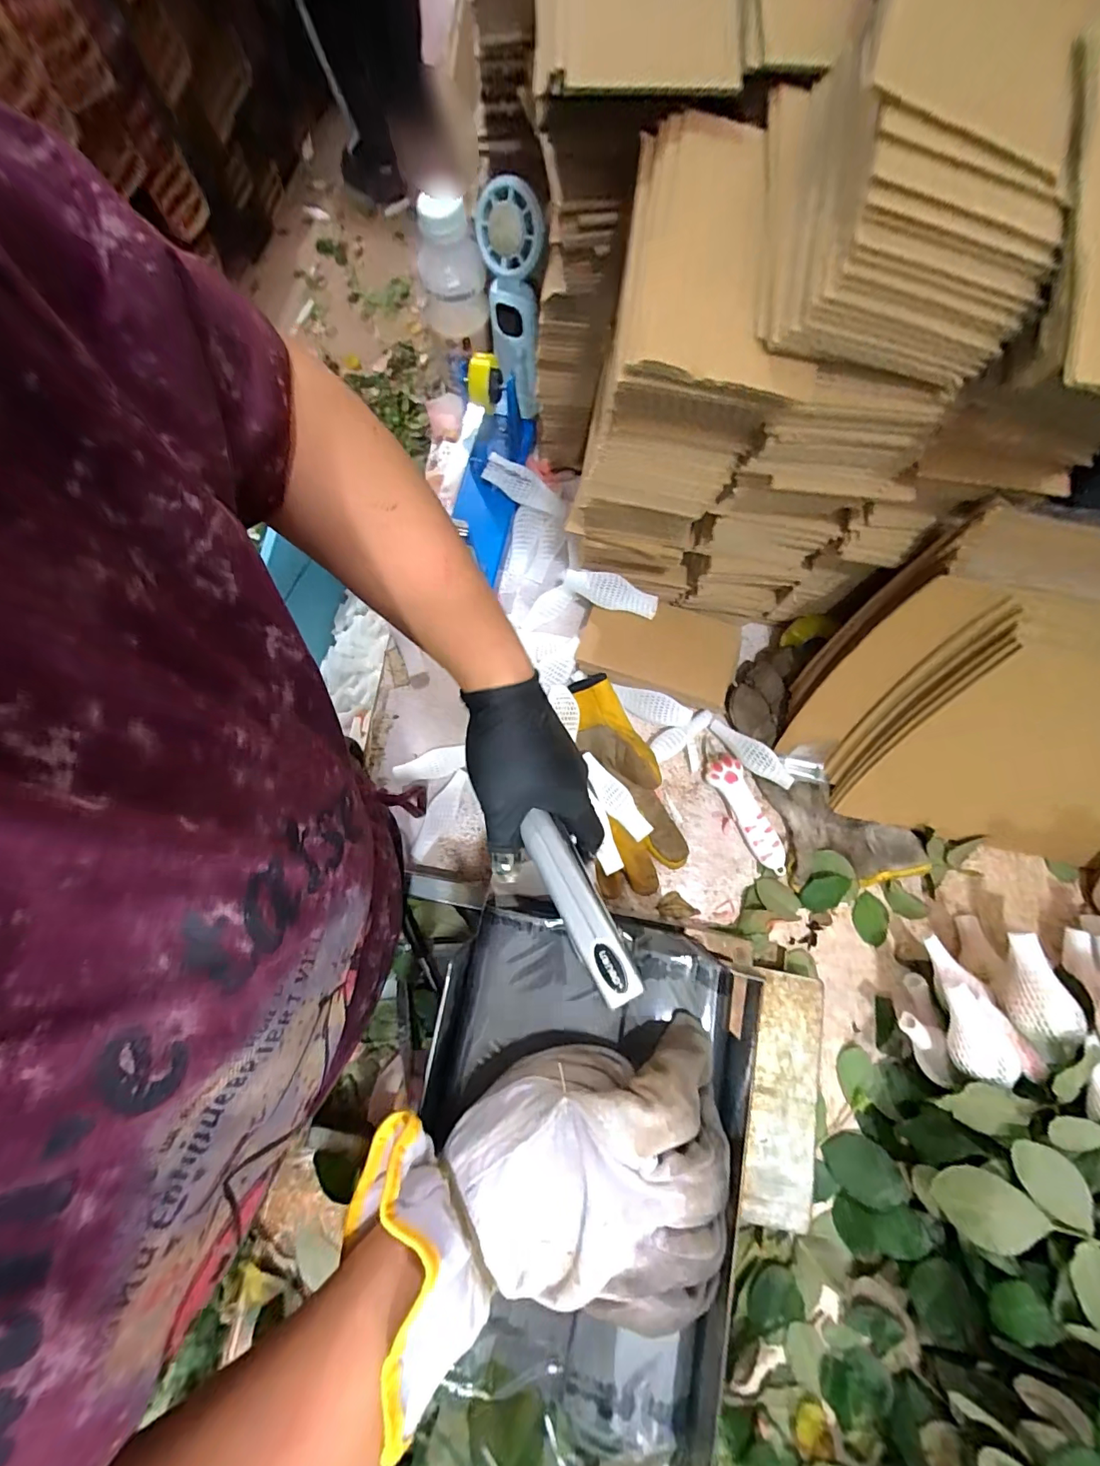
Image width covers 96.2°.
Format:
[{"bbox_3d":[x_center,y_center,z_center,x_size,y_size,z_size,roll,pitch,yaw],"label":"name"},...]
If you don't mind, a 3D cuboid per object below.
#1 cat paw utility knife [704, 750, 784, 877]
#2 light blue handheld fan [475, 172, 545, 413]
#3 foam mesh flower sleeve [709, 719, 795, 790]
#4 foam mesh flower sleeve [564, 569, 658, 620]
[{"bbox_3d":[0.187,0.076,0.462,0.031,0.010,0.116,-29,80,-5],"label":"cat paw utility knife"},{"bbox_3d":[-0.035,-0.431,0.506,0.057,0.202,0.053,-2,78,0],"label":"light blue handheld fan"},{"bbox_3d":[0.188,0.018,0.462,0.023,0.016,0.087,-42,65,-7],"label":"foam mesh flower sleeve"},{"bbox_3d":[0.058,-0.134,0.466,0.089,0.019,0.027,17,79,4],"label":"foam mesh flower sleeve"}]

